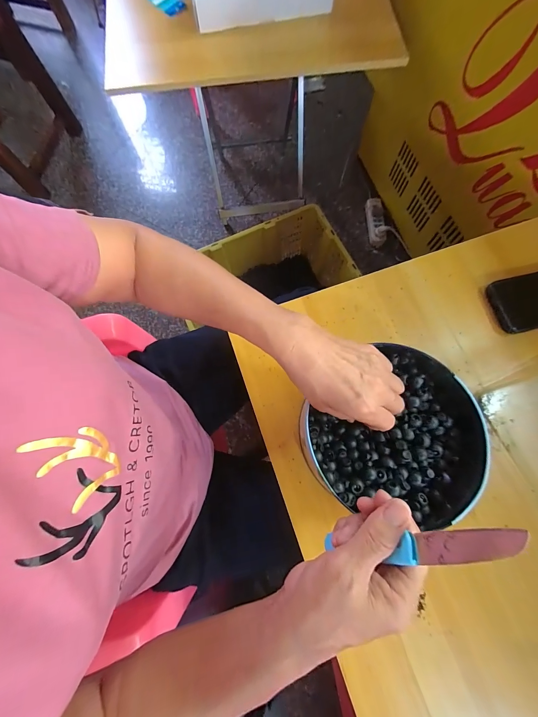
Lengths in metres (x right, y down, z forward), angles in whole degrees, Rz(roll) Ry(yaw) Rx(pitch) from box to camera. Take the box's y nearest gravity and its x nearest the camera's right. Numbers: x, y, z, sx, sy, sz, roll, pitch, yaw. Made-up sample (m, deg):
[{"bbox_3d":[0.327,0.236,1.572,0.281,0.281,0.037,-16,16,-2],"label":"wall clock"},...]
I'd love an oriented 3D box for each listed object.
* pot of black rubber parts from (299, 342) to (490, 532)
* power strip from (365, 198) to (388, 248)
[{"bbox_3d":[0.151,0.081,0.324,0.216,0.058,0.184,14,76,5],"label":"pot of black rubber parts"},{"bbox_3d":[0.404,-0.517,1.047,0.057,0.046,0.201,-2,75,1],"label":"power strip"}]

